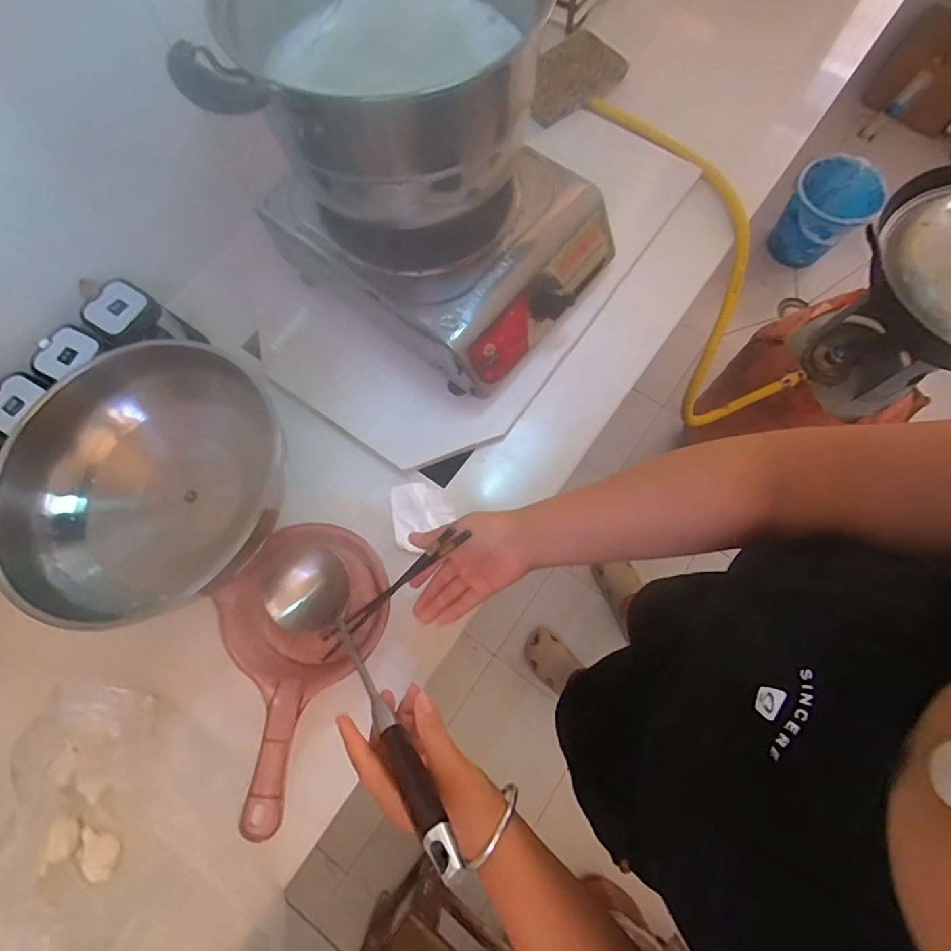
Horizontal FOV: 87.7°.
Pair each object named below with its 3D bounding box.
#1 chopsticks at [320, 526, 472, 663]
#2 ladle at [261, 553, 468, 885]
[{"bbox_3d":[-0.094,0.125,0.506,0.232,0.021,0.020,-43,73,27],"label":"chopsticks"},{"bbox_3d":[-0.103,0.176,0.445,0.084,0.070,0.324,-45,40,-12],"label":"ladle"}]

